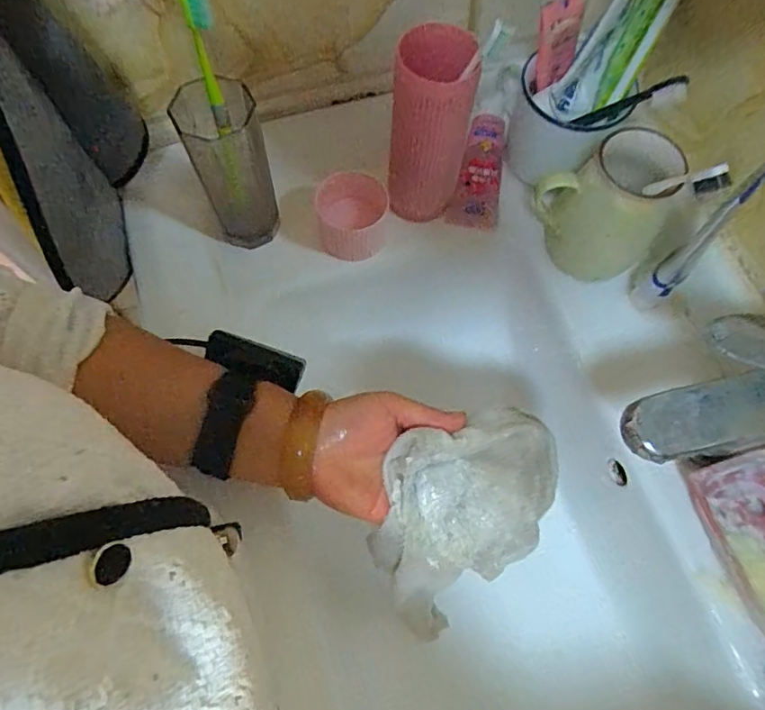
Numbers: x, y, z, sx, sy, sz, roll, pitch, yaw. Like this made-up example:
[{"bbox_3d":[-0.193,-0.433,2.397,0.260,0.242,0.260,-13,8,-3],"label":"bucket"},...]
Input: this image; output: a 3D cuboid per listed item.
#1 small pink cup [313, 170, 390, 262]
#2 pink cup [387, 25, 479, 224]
[{"bbox_3d":[-0.027,-0.121,0.476,0.059,0.049,0.058,1,68,-1],"label":"small pink cup"},{"bbox_3d":[0.038,-0.178,0.442,0.062,0.153,0.055,11,68,3],"label":"pink cup"}]

